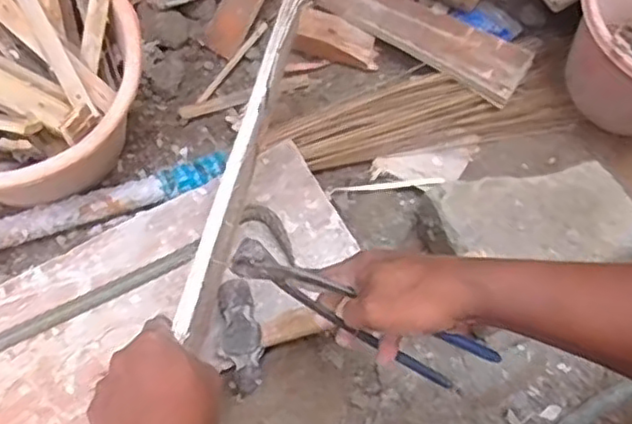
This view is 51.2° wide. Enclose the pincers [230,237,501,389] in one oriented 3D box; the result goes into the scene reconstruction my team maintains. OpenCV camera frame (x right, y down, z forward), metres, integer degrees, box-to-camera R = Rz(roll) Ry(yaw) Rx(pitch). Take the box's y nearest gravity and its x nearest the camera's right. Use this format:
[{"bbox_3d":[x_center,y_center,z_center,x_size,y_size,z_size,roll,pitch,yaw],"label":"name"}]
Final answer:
[{"bbox_3d":[0.034,0.079,0.516,0.214,0.086,0.019,29,66,-10],"label":"pincers"}]

